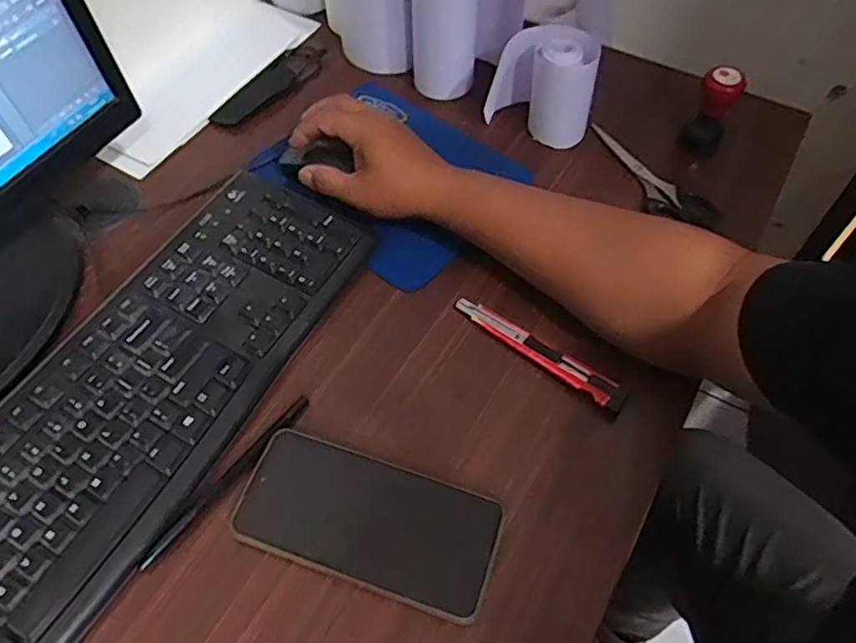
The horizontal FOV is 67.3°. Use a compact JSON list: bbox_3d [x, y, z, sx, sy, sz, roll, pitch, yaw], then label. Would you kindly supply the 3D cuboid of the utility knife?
[{"bbox_3d":[0.083,0.020,0.483,0.144,0.012,0.019,36,66,19],"label":"utility knife"}]

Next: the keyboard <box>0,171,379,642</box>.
[{"bbox_3d":[-0.208,0.058,0.453,0.152,0.015,0.424,27,62,15],"label":"keyboard"}]

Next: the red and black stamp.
[{"bbox_3d":[0.253,-0.188,0.570,0.035,0.069,0.033,25,63,14],"label":"red and black stamp"}]

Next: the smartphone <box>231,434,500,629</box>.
[{"bbox_3d":[-0.038,0.125,0.411,0.162,0.008,0.075,17,61,10],"label":"smartphone"}]

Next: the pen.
[{"bbox_3d":[-0.134,0.104,0.433,0.010,0.007,0.145,35,66,19],"label":"pen"}]

